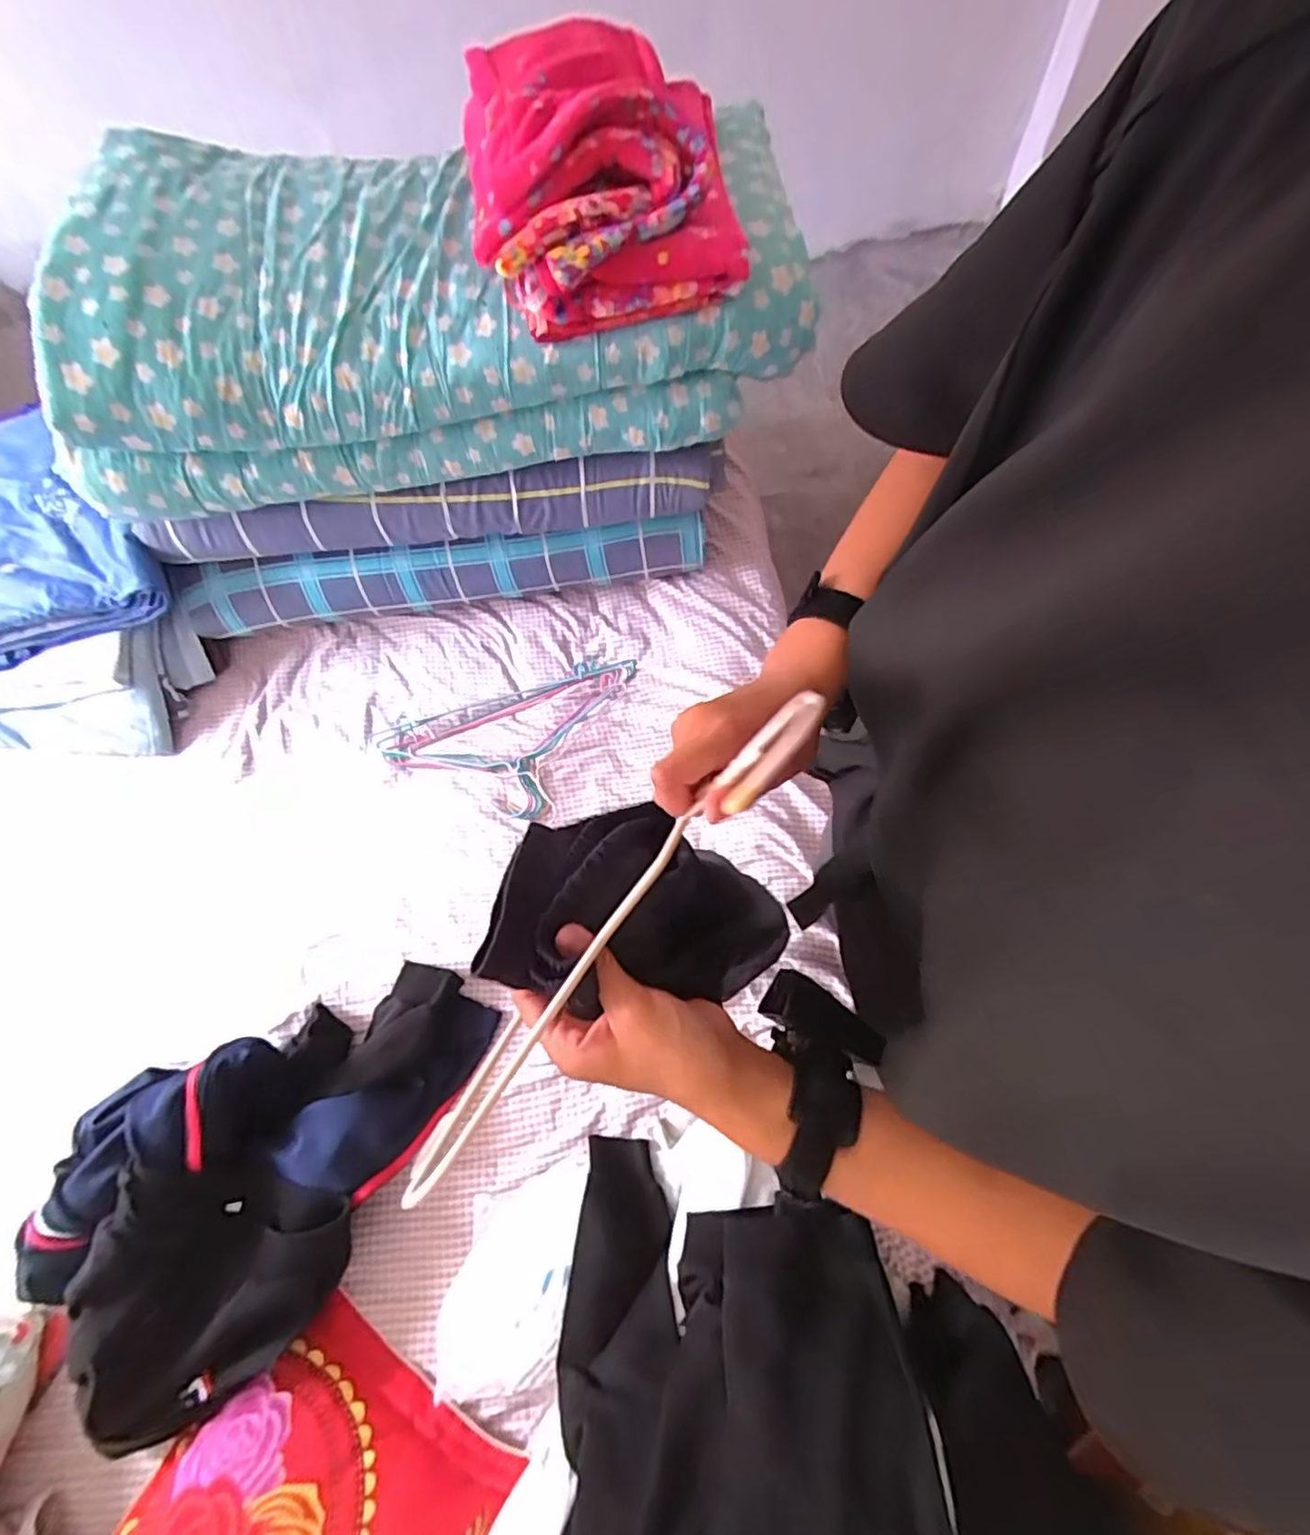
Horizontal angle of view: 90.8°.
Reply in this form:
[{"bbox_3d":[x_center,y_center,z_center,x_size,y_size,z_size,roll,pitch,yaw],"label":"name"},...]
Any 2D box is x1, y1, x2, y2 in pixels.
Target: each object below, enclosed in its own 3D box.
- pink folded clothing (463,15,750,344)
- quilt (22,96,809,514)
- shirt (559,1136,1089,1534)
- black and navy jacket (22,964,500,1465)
[{"bbox_3d":[-0.067,-0.717,0.749,0.289,0.156,0.393,-10,69,3],"label":"pink folded clothing"},{"bbox_3d":[-0.314,-0.624,0.868,0.908,0.248,0.394,-11,69,2],"label":"quilt"},{"bbox_3d":[0.120,0.767,0.603,0.526,0.180,0.565,10,71,10],"label":"shirt"},{"bbox_3d":[-0.496,0.472,0.827,0.378,0.179,0.558,37,77,21],"label":"black and navy jacket"}]

